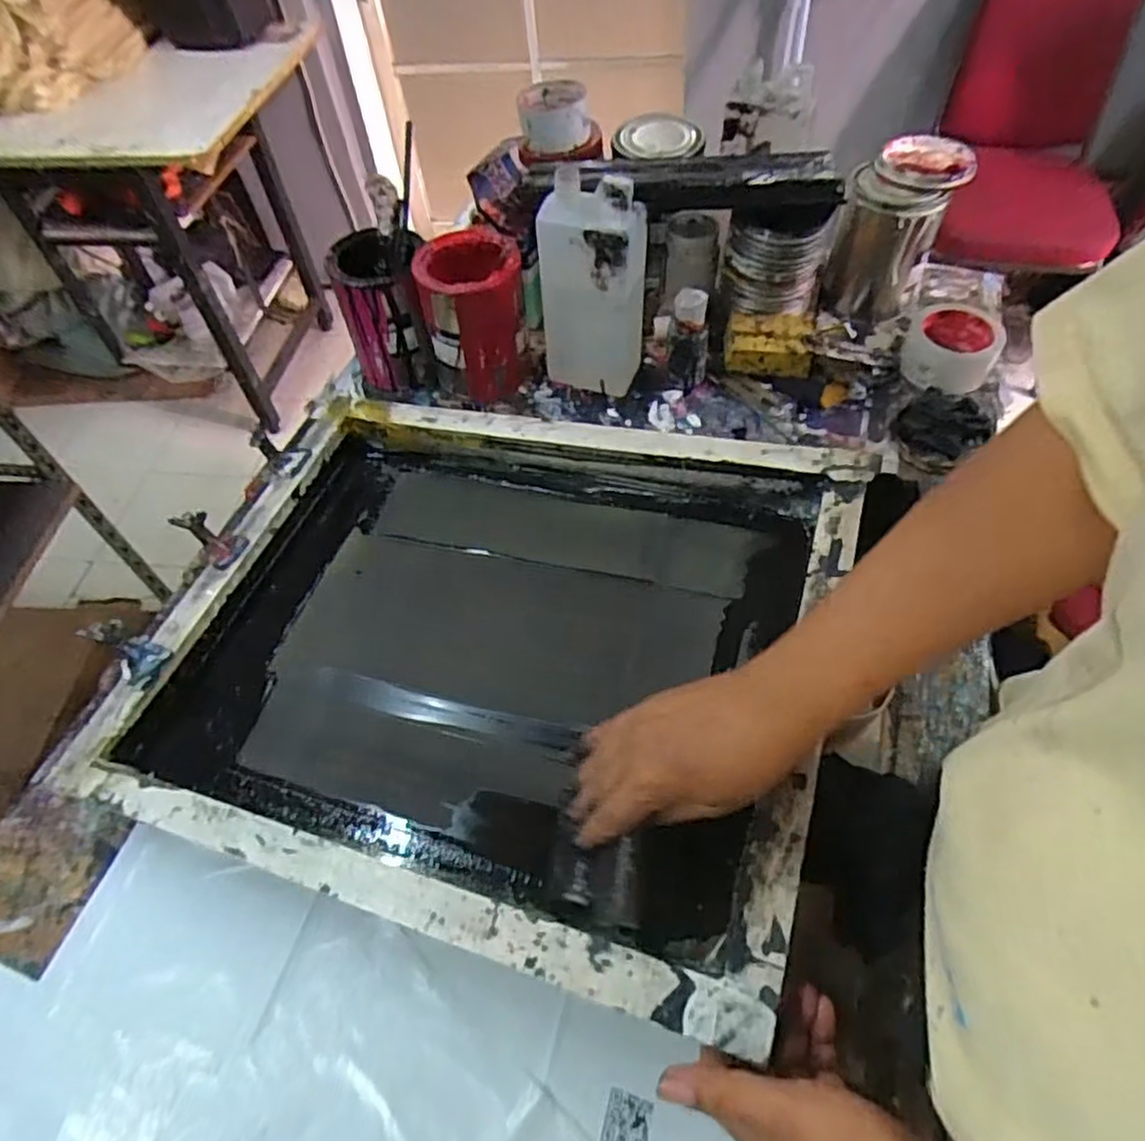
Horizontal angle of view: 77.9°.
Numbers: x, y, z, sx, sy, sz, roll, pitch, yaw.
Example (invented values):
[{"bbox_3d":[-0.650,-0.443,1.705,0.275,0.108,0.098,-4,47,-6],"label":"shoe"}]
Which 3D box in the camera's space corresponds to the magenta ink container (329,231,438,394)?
[{"bbox_3d":[-0.209,-0.286,0.806,0.094,0.150,0.103,-9,55,-1],"label":"magenta ink container"}]

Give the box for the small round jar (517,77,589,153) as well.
[{"bbox_3d":[-0.021,-0.522,0.820,0.080,0.046,0.093,-5,55,1],"label":"small round jar"}]

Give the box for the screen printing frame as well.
[{"bbox_3d":[-0.076,0.047,0.595,0.545,0.066,0.448,10,55,19],"label":"screen printing frame"}]

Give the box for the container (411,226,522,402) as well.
[{"bbox_3d":[-0.105,-0.276,0.771,0.108,0.141,0.105,-14,55,-5],"label":"container"}]

